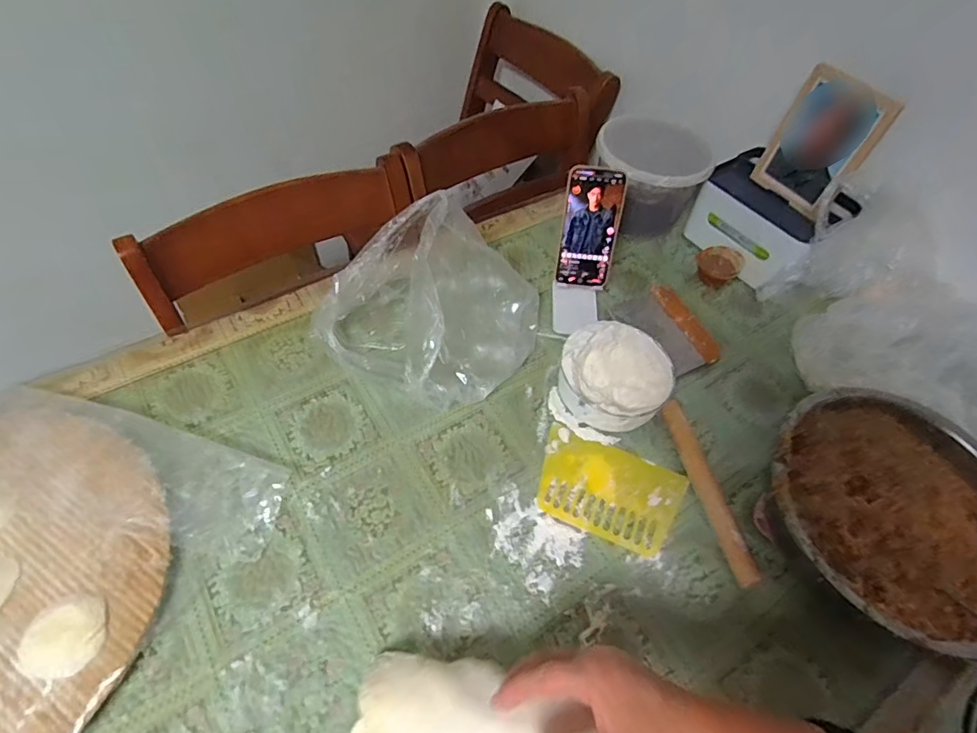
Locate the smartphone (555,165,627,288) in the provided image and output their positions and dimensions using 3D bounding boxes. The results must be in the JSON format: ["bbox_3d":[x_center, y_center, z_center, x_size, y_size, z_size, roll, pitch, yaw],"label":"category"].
[{"bbox_3d":[0.139,-0.187,0.705,0.075,0.162,0.015,2,31,-3],"label":"smartphone"}]

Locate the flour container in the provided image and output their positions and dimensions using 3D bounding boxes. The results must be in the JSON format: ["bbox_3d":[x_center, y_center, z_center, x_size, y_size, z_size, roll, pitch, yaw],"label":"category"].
[{"bbox_3d":[0.162,0.012,0.665,0.134,0.077,0.137,33,59,19],"label":"flour container"}]

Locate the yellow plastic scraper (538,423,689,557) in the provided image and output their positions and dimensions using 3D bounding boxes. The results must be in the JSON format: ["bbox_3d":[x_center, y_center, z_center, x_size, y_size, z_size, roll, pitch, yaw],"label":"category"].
[{"bbox_3d":[0.142,0.143,0.609,0.164,0.010,0.116,22,56,12],"label":"yellow plastic scraper"}]

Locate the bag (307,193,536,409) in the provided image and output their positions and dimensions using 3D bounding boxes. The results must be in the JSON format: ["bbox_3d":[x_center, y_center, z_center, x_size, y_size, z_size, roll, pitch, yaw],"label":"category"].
[{"bbox_3d":[-0.066,-0.092,0.658,0.231,0.188,0.223,28,57,16],"label":"bag"}]

